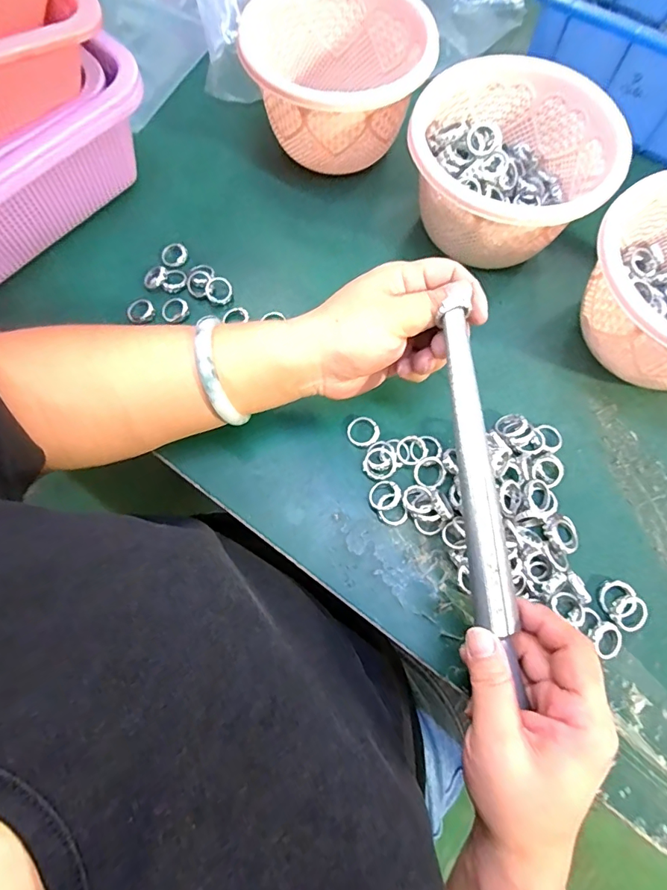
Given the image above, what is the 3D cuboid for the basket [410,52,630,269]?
[{"bbox_3d":[0.131,-0.209,0.361,0.141,0.087,0.136,1,71,-2],"label":"basket"}]

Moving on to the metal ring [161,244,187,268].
[{"bbox_3d":[-0.133,-0.158,0.381,0.022,0.004,0.023,0,71,0],"label":"metal ring"}]

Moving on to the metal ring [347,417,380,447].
[{"bbox_3d":[0.022,-0.009,0.333,0.022,0.004,0.022,-2,76,6],"label":"metal ring"}]

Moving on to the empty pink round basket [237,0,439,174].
[{"bbox_3d":[0.004,-0.300,0.389,0.134,0.089,0.139,0,71,0],"label":"empty pink round basket"}]

